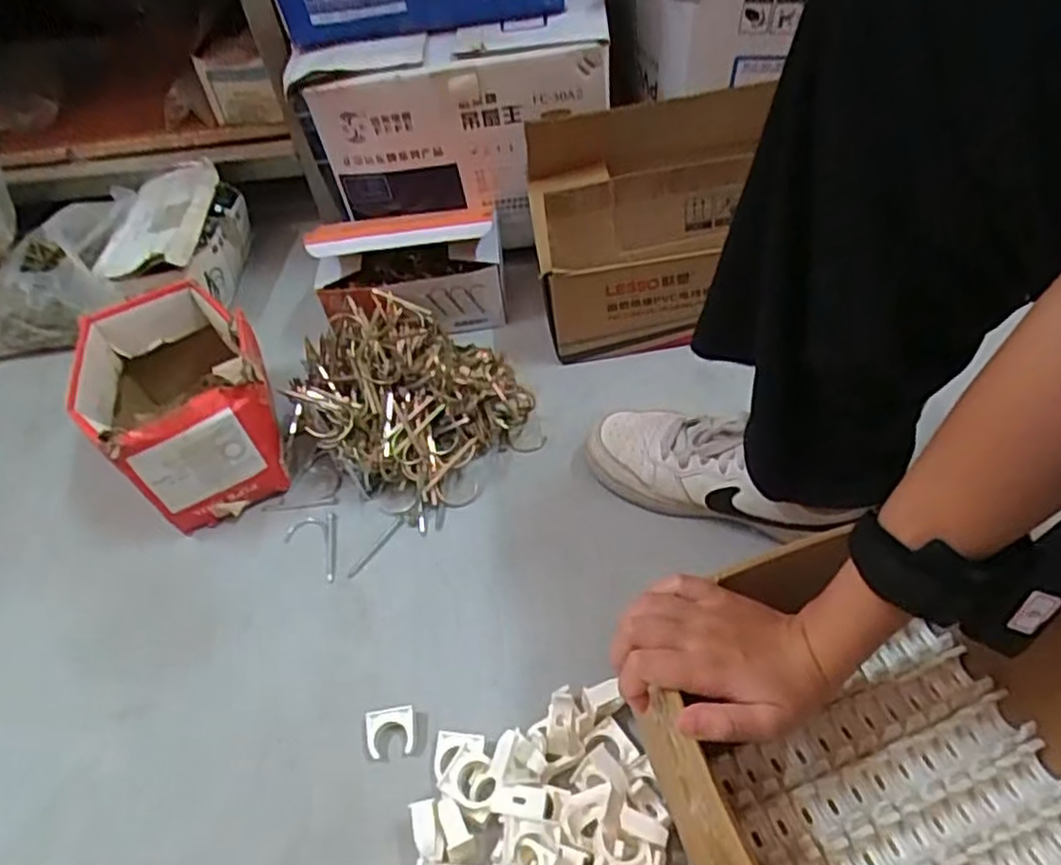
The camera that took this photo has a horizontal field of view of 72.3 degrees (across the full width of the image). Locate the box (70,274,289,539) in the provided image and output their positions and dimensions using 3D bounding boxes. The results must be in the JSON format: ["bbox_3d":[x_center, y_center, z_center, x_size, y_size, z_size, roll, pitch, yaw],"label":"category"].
[{"bbox_3d":[-0.309,-0.024,0.658,0.151,0.132,0.181,-25,52,-16],"label":"box"}]

